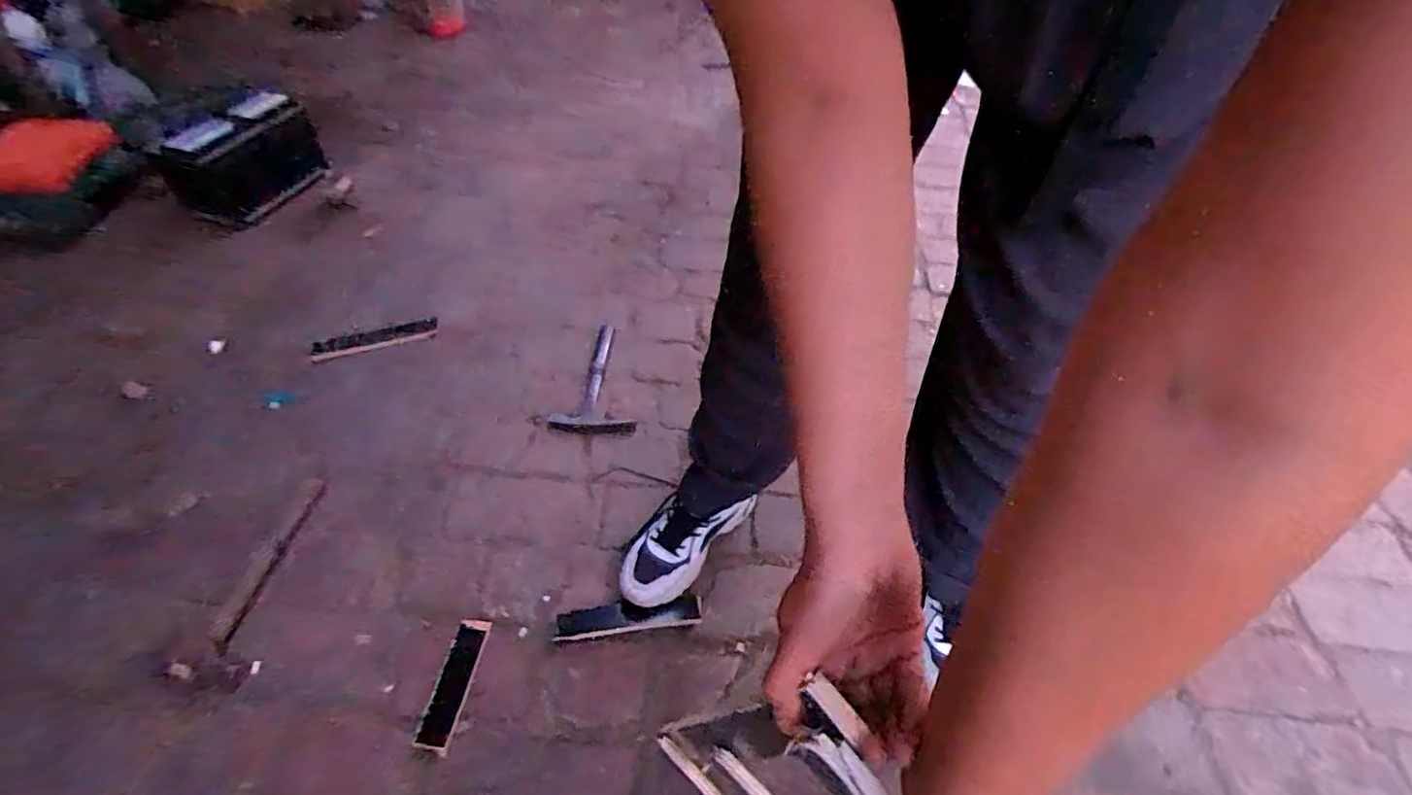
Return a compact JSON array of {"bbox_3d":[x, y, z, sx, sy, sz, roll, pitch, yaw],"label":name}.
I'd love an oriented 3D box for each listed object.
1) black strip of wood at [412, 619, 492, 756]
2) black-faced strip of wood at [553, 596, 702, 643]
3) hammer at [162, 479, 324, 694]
[{"bbox_3d":[-0.332,0.373,0.805,0.047,0.008,0.160,7,49,3],"label":"black strip of wood"},{"bbox_3d":[-0.111,0.315,0.878,0.204,0.012,0.047,-5,49,-8],"label":"black-faced strip of wood"},{"bbox_3d":[-0.635,0.257,0.891,0.105,0.049,0.325,7,49,3],"label":"hammer"}]

